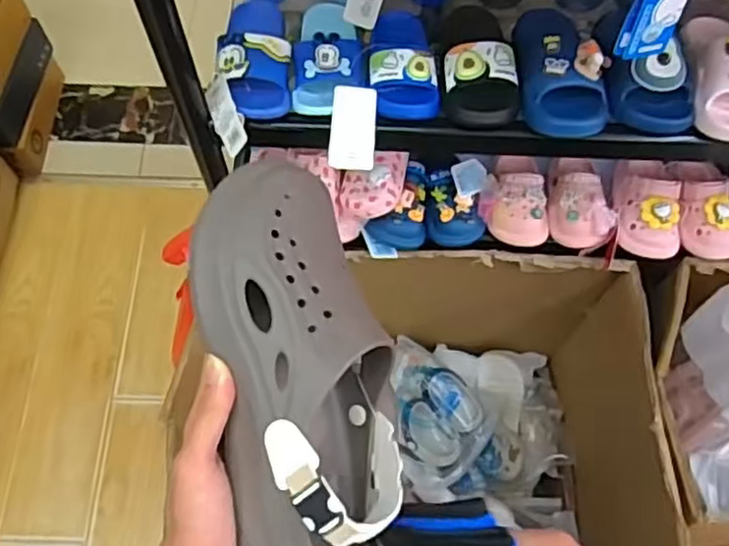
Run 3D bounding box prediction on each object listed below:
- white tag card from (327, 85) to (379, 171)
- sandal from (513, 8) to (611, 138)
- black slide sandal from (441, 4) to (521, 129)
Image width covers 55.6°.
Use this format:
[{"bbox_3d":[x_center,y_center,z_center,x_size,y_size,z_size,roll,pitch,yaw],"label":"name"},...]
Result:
[{"bbox_3d":[-0.012,-0.163,0.777,0.051,0.007,0.094,5,89,-5],"label":"white tag card"},{"bbox_3d":[0.230,-0.248,0.789,0.095,0.067,0.183,2,65,0],"label":"sandal"},{"bbox_3d":[0.134,-0.257,0.819,0.084,0.064,0.186,2,52,0],"label":"black slide sandal"}]

